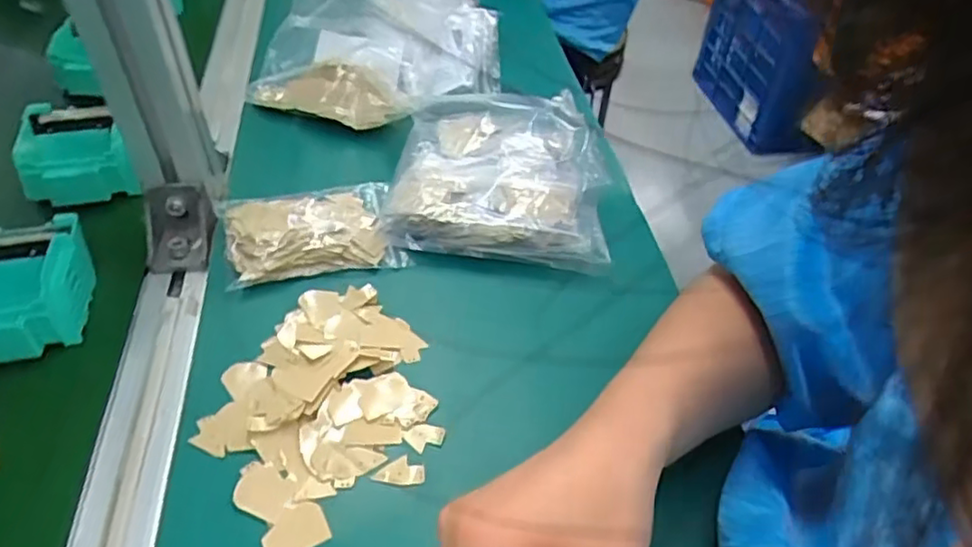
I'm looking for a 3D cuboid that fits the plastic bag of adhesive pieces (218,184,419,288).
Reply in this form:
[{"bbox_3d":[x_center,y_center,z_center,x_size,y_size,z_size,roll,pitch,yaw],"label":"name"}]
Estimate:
[{"bbox_3d":[-0.114,-0.030,0.436,0.109,0.022,0.072,-11,48,-15],"label":"plastic bag of adhesive pieces"}]

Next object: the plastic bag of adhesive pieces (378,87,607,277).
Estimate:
[{"bbox_3d":[0.011,-0.079,0.480,0.149,0.045,0.162,6,46,1],"label":"plastic bag of adhesive pieces"}]

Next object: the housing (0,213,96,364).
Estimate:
[{"bbox_3d":[-0.273,0.011,0.380,0.073,0.036,0.083,-11,48,-15],"label":"housing"}]

